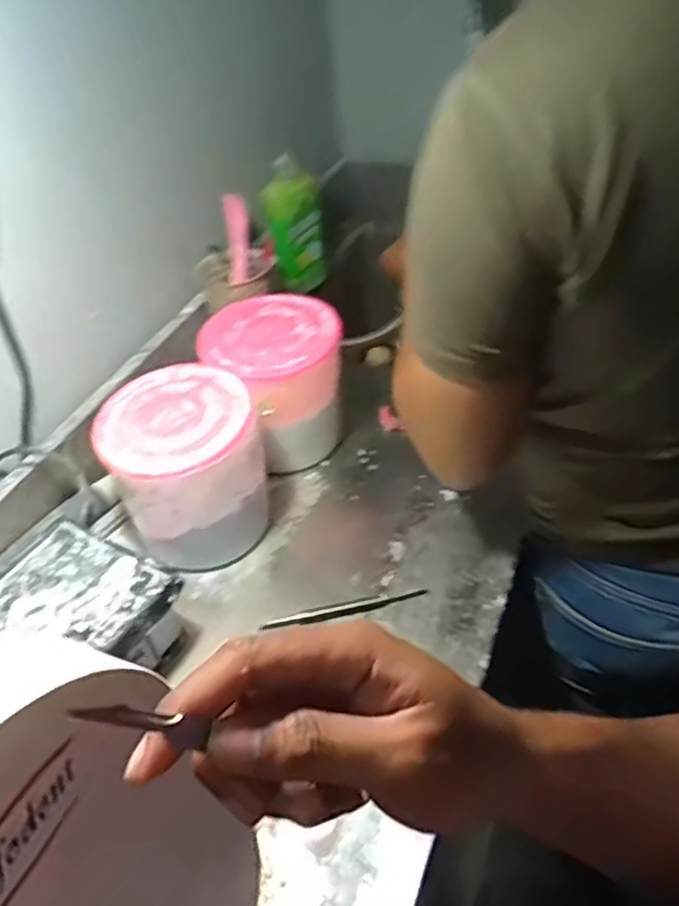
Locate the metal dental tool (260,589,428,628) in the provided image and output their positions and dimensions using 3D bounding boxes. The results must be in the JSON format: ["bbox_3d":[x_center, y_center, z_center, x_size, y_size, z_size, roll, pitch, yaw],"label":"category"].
[{"bbox_3d":[0.007,0.157,0.686,0.161,0.008,0.016,-10,42,-4],"label":"metal dental tool"}]

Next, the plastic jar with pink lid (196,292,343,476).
[{"bbox_3d":[-0.073,-0.081,0.820,0.148,0.156,0.146,-4,42,3],"label":"plastic jar with pink lid"}]

